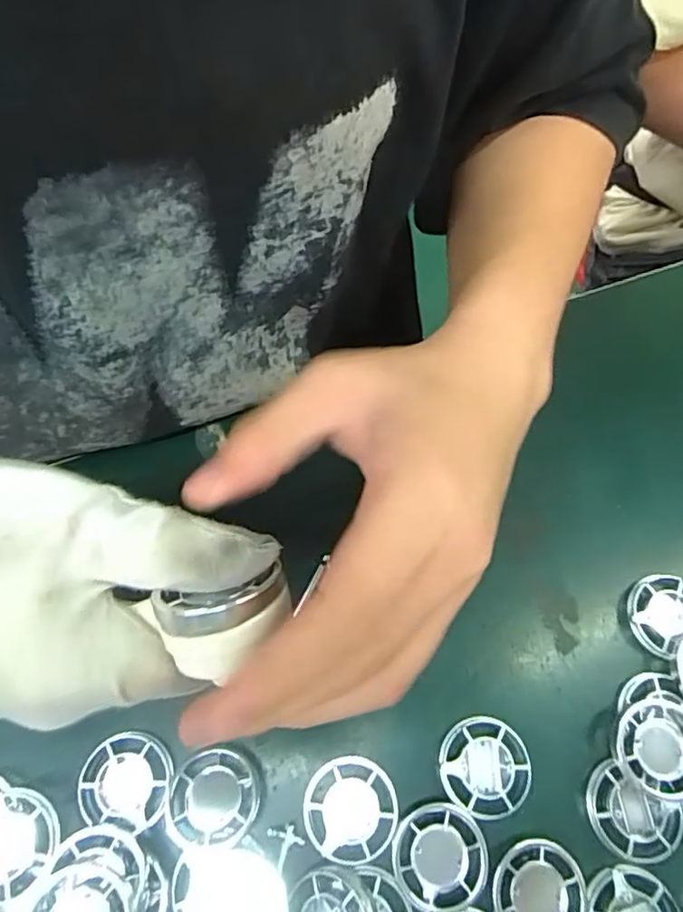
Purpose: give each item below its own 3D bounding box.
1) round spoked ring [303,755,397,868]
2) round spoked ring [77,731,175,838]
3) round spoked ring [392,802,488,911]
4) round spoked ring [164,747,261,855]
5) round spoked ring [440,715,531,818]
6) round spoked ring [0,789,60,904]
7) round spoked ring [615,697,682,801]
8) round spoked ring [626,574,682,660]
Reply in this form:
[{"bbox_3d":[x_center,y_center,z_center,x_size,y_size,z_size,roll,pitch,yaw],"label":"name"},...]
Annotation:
[{"bbox_3d":[0.004,0.148,0.251,0.038,0.004,0.038,0,68,-1],"label":"round spoked ring"},{"bbox_3d":[-0.091,0.137,0.251,0.040,0.006,0.037,0,68,-1],"label":"round spoked ring"},{"bbox_3d":[0.040,0.164,0.245,0.037,0.004,0.038,0,68,-1],"label":"round spoked ring"},{"bbox_3d":[-0.054,0.143,0.250,0.038,0.007,0.037,0,68,-1],"label":"round spoked ring"},{"bbox_3d":[0.062,0.133,0.257,0.039,0.004,0.038,0,68,-1],"label":"round spoked ring"},{"bbox_3d":[-0.133,0.154,0.238,0.038,0.007,0.038,0,68,-1],"label":"round spoked ring"},{"bbox_3d":[0.137,0.126,0.259,0.037,0.012,0.039,0,68,-1],"label":"round spoked ring"},{"bbox_3d":[0.156,0.074,0.288,0.039,0.010,0.032,-31,72,-13],"label":"round spoked ring"}]

